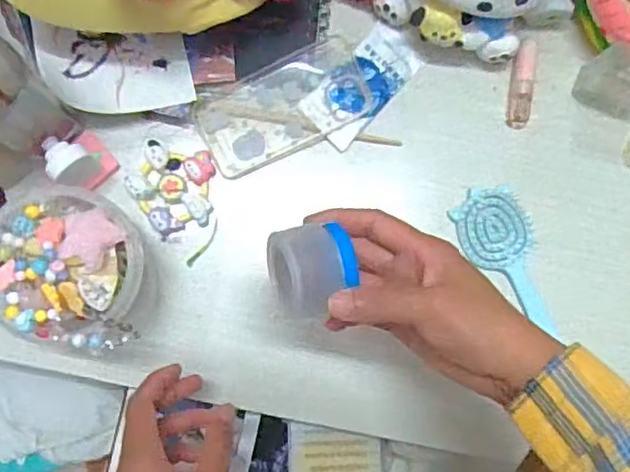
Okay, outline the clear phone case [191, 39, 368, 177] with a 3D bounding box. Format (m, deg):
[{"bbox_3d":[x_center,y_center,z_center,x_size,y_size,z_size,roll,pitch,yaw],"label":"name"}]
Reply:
[{"bbox_3d":[-0.028,-0.115,0.564,0.150,0.009,0.077,-26,94,1],"label":"clear phone case"}]

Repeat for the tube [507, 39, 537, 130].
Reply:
[{"bbox_3d":[0.189,-0.137,0.577,0.020,0.013,0.078,9,85,-3],"label":"tube"}]

